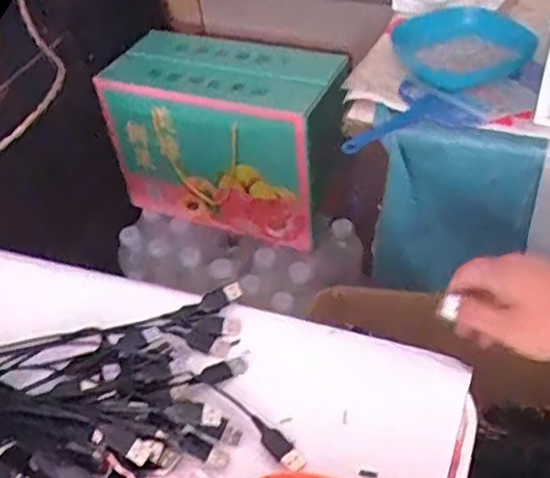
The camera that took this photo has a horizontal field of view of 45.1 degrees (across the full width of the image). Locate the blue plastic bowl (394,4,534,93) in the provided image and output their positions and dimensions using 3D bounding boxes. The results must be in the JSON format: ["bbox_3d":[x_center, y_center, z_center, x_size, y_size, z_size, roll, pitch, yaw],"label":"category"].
[{"bbox_3d":[0.185,-0.201,0.701,0.090,0.071,0.189,-19,30,-12],"label":"blue plastic bowl"}]

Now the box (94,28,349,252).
[{"bbox_3d":[-0.064,-0.148,0.982,0.322,0.232,0.164,18,49,23],"label":"box"}]

